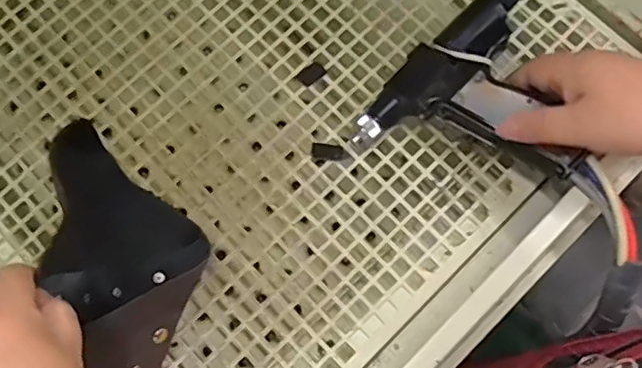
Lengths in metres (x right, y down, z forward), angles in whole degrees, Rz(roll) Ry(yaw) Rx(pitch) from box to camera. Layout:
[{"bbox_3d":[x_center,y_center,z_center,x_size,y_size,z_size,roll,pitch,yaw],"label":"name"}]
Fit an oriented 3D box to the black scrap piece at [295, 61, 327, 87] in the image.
[{"bbox_3d":[-0.007,-0.082,0.445,0.021,0.004,0.014,-39,79,-9],"label":"black scrap piece"}]

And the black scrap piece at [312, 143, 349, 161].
[{"bbox_3d":[0.007,-0.024,0.433,0.026,0.004,0.013,4,76,1],"label":"black scrap piece"}]

